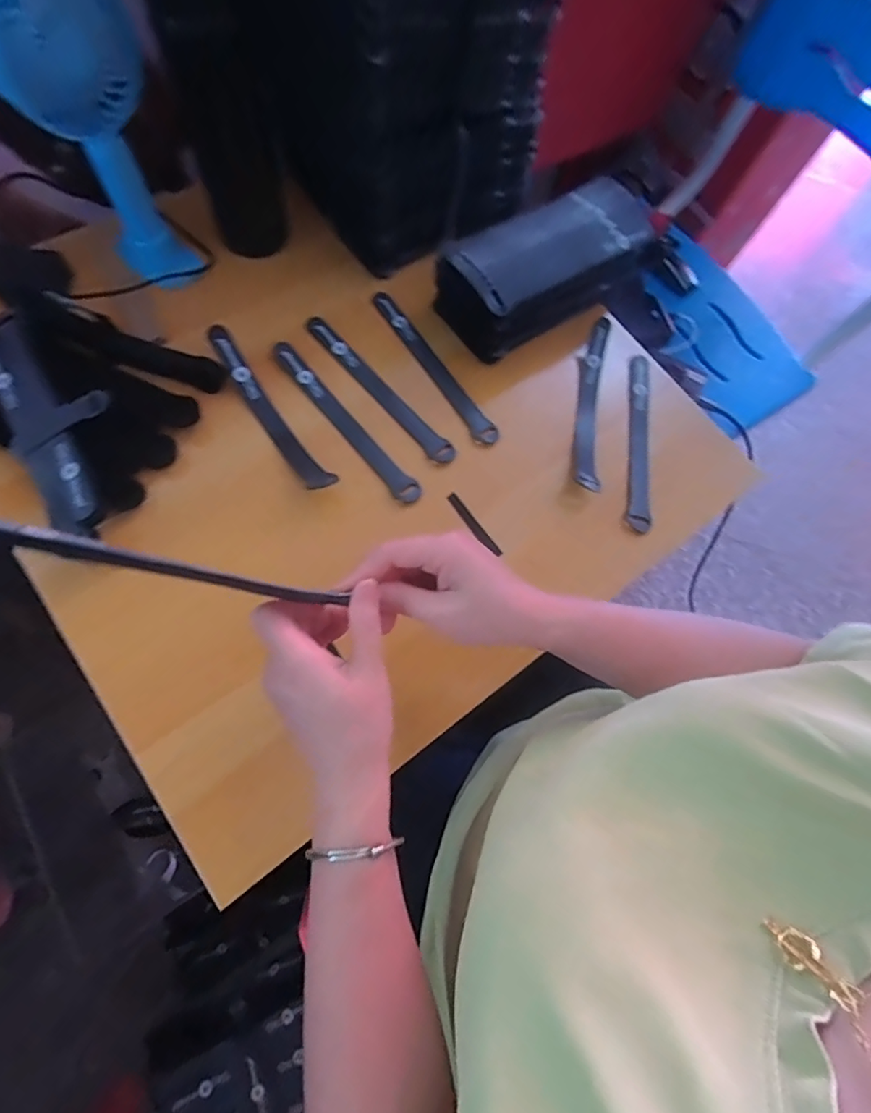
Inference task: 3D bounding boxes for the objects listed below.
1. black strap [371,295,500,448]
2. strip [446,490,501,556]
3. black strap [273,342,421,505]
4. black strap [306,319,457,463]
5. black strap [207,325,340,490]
[{"bbox_3d":[-0.003,-0.188,0.496,0.022,0.009,0.203,-31,75,-12],"label":"black strap"},{"bbox_3d":[0.033,-0.028,0.443,0.011,0.004,0.069,-32,76,-12],"label":"strip"},{"bbox_3d":[-0.082,-0.124,0.464,0.021,0.012,0.195,-38,77,-14],"label":"black strap"},{"bbox_3d":[-0.054,-0.159,0.482,0.022,0.008,0.197,-40,77,-14],"label":"black strap"},{"bbox_3d":[-0.144,-0.123,0.447,0.021,0.039,0.183,-35,80,-16],"label":"black strap"}]

